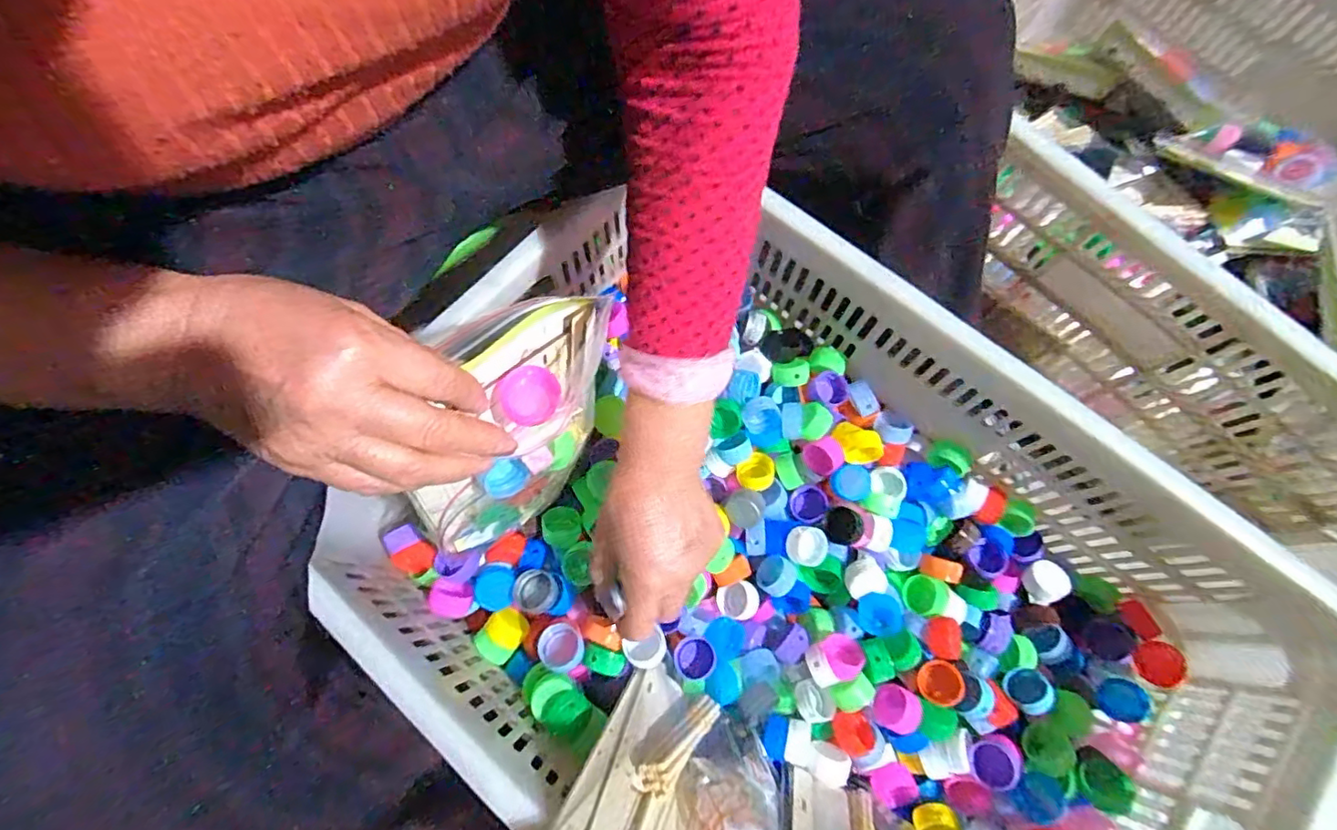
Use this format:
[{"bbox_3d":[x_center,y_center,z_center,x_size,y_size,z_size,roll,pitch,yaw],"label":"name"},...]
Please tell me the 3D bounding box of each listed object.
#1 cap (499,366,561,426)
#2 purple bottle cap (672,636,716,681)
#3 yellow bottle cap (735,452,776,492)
[{"bbox_3d":[-0.080,-0.011,0.331,0.032,0.015,0.033,-6,101,-30],"label":"cap"},{"bbox_3d":[0.020,0.193,0.458,0.031,0.017,0.031,1,71,-2],"label":"purple bottle cap"},{"bbox_3d":[0.076,0.051,0.502,0.032,0.013,0.030,1,71,-2],"label":"yellow bottle cap"}]

